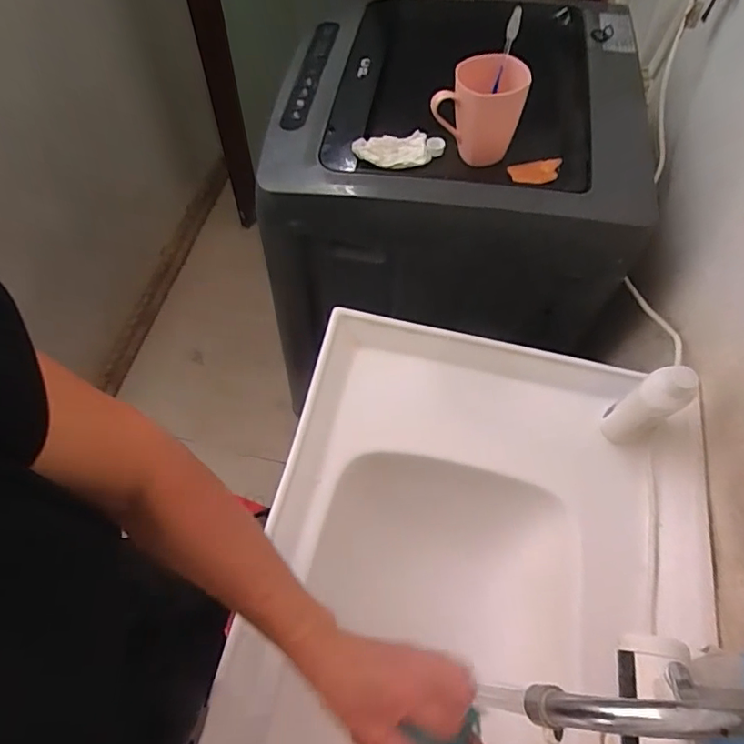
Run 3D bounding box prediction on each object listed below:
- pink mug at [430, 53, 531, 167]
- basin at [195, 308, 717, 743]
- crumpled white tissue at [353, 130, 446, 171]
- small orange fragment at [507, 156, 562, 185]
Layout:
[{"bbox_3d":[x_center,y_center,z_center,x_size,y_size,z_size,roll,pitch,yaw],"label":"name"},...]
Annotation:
[{"bbox_3d":[0.142,-0.362,0.704,0.119,0.123,0.083,4,63,-1],"label":"pink mug"},{"bbox_3d":[0.087,0.336,0.515,0.468,0.137,0.808,11,62,5],"label":"basin"},{"bbox_3d":[0.037,-0.312,0.718,0.127,0.033,0.037,-5,63,-6],"label":"crumpled white tissue"},{"bbox_3d":[0.225,-0.273,0.694,0.075,0.019,0.036,-13,64,-10],"label":"small orange fragment"}]

